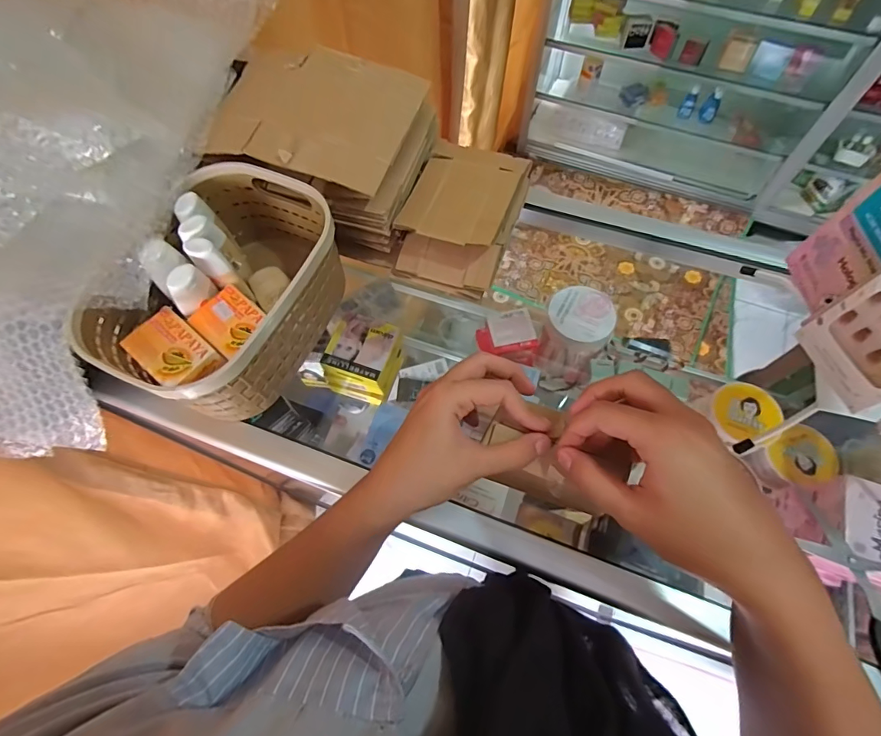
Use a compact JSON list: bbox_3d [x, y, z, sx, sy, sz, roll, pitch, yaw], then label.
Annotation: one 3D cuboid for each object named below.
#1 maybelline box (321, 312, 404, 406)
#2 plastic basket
[{"bbox_3d":[-0.106,-0.010,0.637,0.089,0.071,0.102,16,66,8],"label":"maybelline box"},{"bbox_3d":[-0.192,-0.071,0.412,0.155,0.095,0.212,24,67,12],"label":"plastic basket"}]

